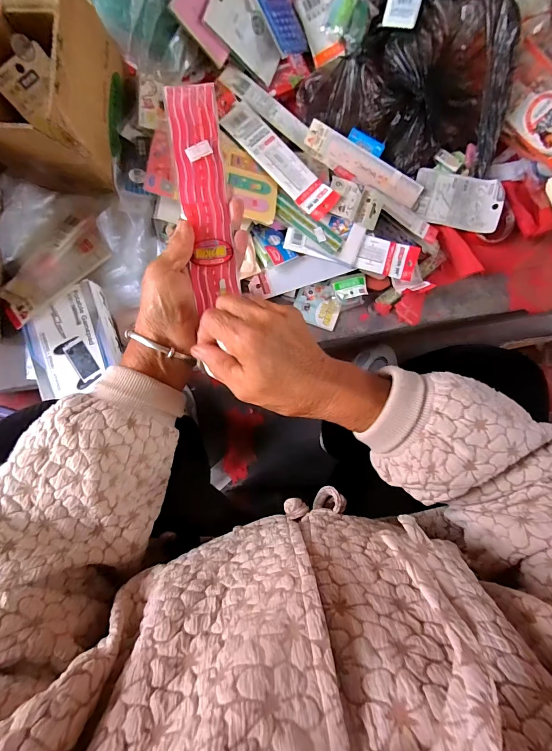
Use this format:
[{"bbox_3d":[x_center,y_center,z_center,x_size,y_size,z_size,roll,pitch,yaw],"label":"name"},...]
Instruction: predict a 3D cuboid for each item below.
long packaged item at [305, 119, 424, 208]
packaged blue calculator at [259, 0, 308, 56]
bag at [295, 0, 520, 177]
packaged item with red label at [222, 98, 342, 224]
[{"bbox_3d":[0.138,-0.328,0.543,0.199,0.018,0.043,29,87,-4],"label":"long packaged item"},{"bbox_3d":[0.006,-0.535,0.518,0.071,0.008,0.101,-34,108,-30],"label":"packaged blue calculator"},{"bbox_3d":[0.217,-0.452,0.507,0.305,0.110,0.227,25,88,-4],"label":"bag"},{"bbox_3d":[0.007,-0.318,0.518,0.202,0.009,0.049,45,85,-2],"label":"packaged item with red label"}]

